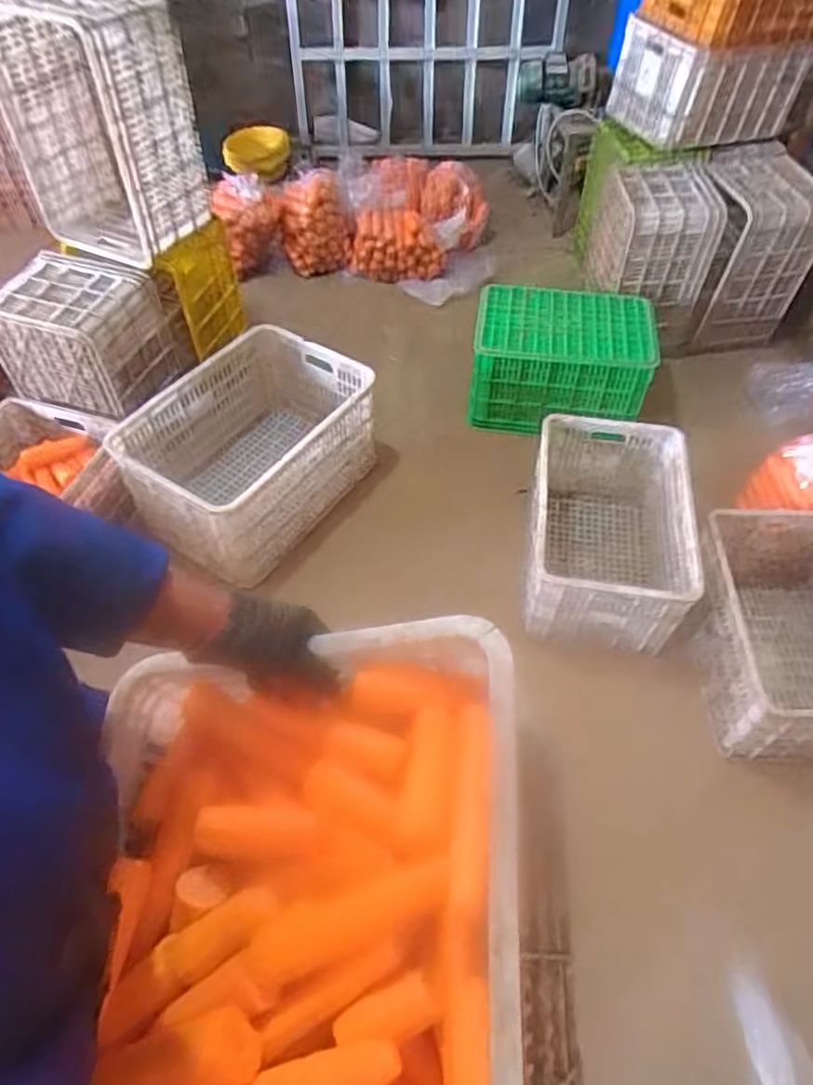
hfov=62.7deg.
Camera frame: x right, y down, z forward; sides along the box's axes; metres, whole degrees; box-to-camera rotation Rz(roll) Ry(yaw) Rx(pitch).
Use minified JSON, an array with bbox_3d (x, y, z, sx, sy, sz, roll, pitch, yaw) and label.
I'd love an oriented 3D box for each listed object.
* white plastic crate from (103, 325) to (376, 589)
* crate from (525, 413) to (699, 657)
[{"bbox_3d":[-0.415,-0.244,1.774,0.449,0.319,0.597,34,59,22],"label":"white plastic crate"},{"bbox_3d":[0.482,-0.017,1.630,0.374,0.279,0.502,8,53,5],"label":"crate"}]

